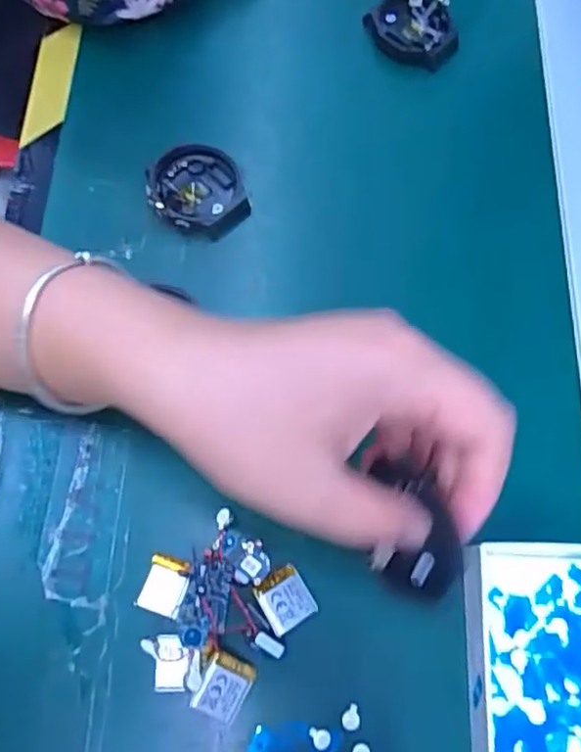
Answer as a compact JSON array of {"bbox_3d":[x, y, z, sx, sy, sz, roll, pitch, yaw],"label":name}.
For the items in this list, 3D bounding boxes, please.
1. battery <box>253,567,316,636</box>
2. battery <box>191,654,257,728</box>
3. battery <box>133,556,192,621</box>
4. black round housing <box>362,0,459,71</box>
[{"bbox_3d":[-0.002,0.096,0.269,0.021,0.005,0.023,-28,73,-13],"label":"battery"},{"bbox_3d":[-0.027,0.127,0.253,0.021,0.004,0.023,36,64,-18],"label":"battery"},{"bbox_3d":[-0.054,0.090,0.268,0.020,0.006,0.023,19,69,4],"label":"battery"},{"bbox_3d":[0.075,-0.214,0.388,0.056,0.021,0.042,14,69,2],"label":"black round housing"}]

